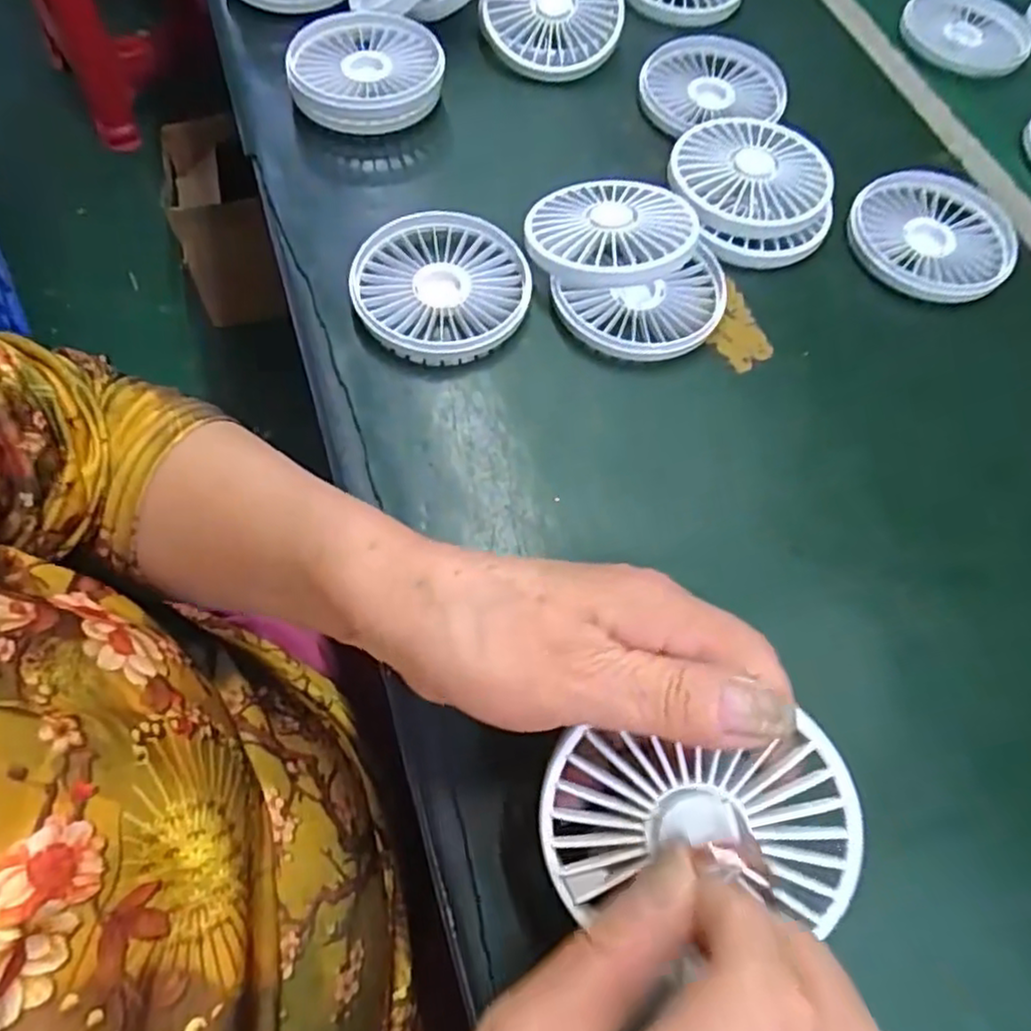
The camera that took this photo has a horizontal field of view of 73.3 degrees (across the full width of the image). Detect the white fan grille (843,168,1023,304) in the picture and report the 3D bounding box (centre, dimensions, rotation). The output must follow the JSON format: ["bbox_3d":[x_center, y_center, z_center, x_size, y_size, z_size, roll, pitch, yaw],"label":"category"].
[{"bbox_3d":[0.238,-0.161,0.397,0.087,0.019,0.088,32,66,12],"label":"white fan grille"}]

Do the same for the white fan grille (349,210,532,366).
[{"bbox_3d":[-0.037,-0.117,0.354,0.085,0.016,0.087,2,64,-3],"label":"white fan grille"}]

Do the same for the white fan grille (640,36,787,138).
[{"bbox_3d":[0.123,-0.273,0.441,0.086,0.017,0.086,-3,64,-5],"label":"white fan grille"}]

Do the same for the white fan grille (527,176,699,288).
[{"bbox_3d":[0.051,-0.150,0.362,0.084,0.014,0.080,16,62,15],"label":"white fan grille"}]

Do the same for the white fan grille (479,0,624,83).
[{"bbox_3d":[0.024,-0.322,0.442,0.086,0.016,0.092,0,86,-2],"label":"white fan grille"}]

